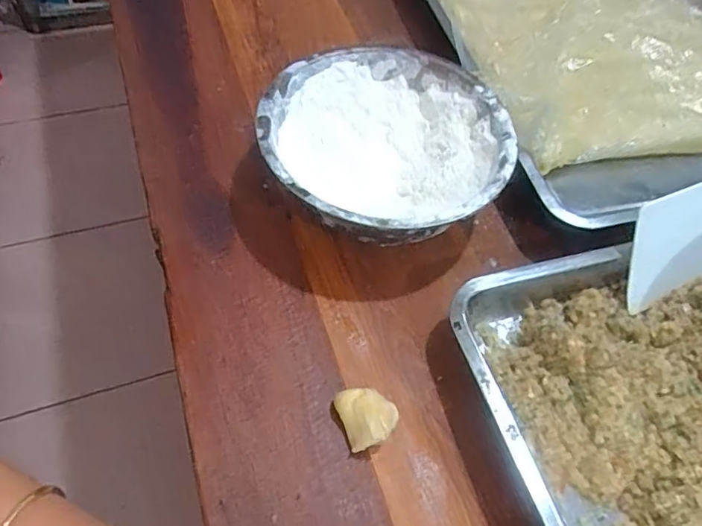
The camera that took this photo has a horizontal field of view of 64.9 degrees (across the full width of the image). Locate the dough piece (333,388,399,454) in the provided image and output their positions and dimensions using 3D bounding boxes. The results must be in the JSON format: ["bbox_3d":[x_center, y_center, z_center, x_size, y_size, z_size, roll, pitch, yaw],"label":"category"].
[{"bbox_3d":[0.012,0.114,0.411,0.039,0.028,0.043,-17,60,-17],"label":"dough piece"}]

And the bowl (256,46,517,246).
[{"bbox_3d":[0.032,-0.102,0.509,0.216,0.079,0.213,3,57,-4],"label":"bowl"}]

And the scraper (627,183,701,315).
[{"bbox_3d":[0.295,-0.022,0.473,0.140,0.093,0.005,-21,22,-11],"label":"scraper"}]

